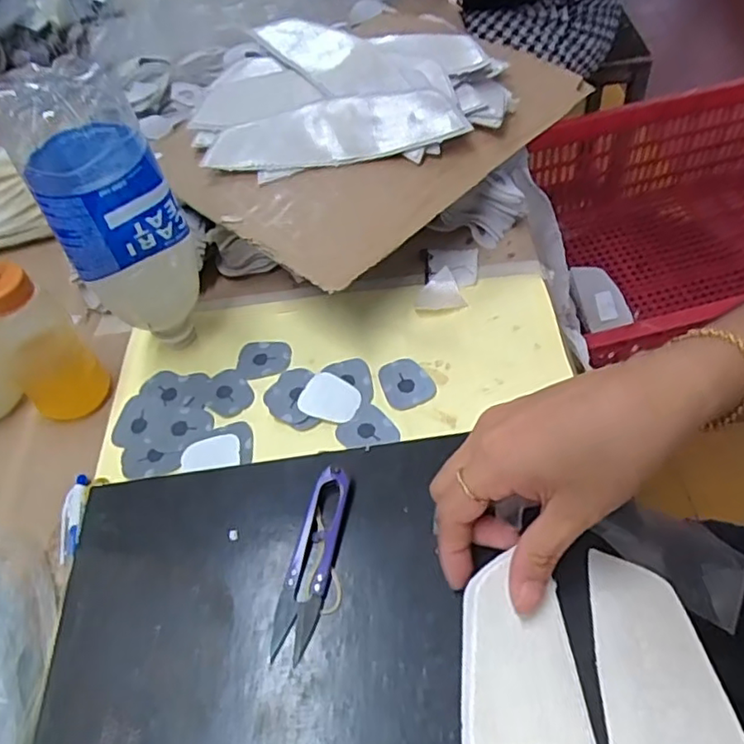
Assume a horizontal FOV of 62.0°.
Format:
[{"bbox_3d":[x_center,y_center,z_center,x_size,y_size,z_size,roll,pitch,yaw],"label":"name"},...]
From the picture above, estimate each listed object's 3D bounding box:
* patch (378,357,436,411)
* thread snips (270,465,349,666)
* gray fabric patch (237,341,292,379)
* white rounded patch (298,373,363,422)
[{"bbox_3d":[0.022,0.008,0.419,0.033,0.004,0.038,-27,60,-10],"label":"patch"},{"bbox_3d":[-0.031,0.095,0.321,0.022,0.013,0.097,6,53,10],"label":"thread snips"},{"bbox_3d":[-0.077,-0.010,0.446,0.038,0.004,0.032,-5,52,2],"label":"gray fabric patch"},{"bbox_3d":[-0.028,0.018,0.411,0.038,0.005,0.034,23,58,22],"label":"white rounded patch"}]

